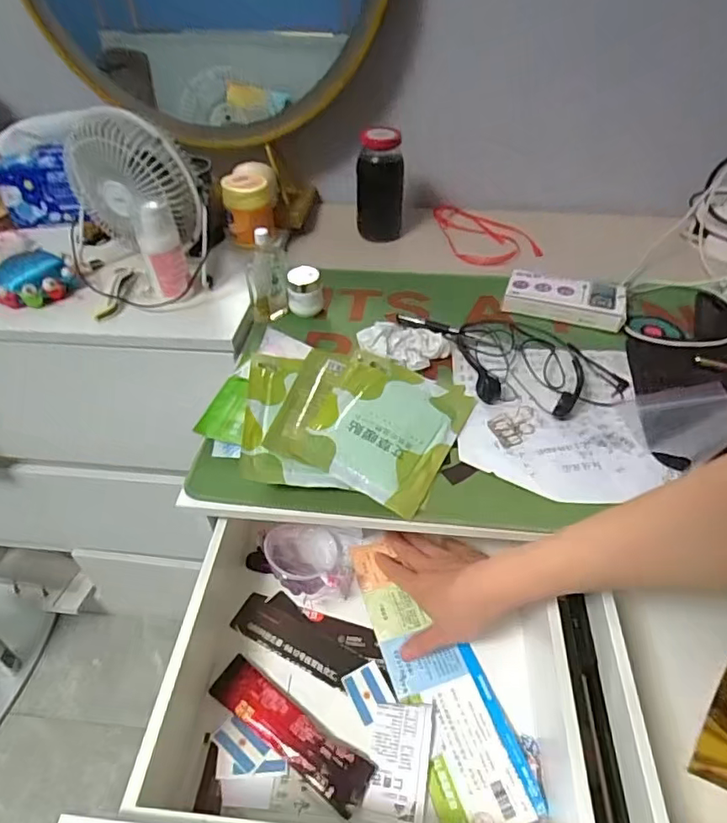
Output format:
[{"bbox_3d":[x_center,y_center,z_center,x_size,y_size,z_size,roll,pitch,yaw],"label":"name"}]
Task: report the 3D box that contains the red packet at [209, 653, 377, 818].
[{"bbox_3d":[-0.059,0.252,0.415,0.143,0.012,0.036,25,49,25],"label":"red packet"}]

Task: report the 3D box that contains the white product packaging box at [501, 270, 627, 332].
[{"bbox_3d":[0.243,-0.135,0.631,0.135,0.032,0.057,16,46,17],"label":"white product packaging box"}]

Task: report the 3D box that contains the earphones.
[{"bbox_3d":[0.158,-0.074,0.567,0.146,0.026,0.218,-19,46,-18],"label":"earphones"}]

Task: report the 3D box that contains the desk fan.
[{"bbox_3d":[-0.256,-0.237,0.607,0.152,0.182,0.143,-13,45,-12],"label":"desk fan"}]

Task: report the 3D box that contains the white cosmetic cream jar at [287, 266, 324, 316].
[{"bbox_3d":[-0.070,-0.144,0.632,0.042,0.051,0.036,-4,44,-3],"label":"white cosmetic cream jar"}]

